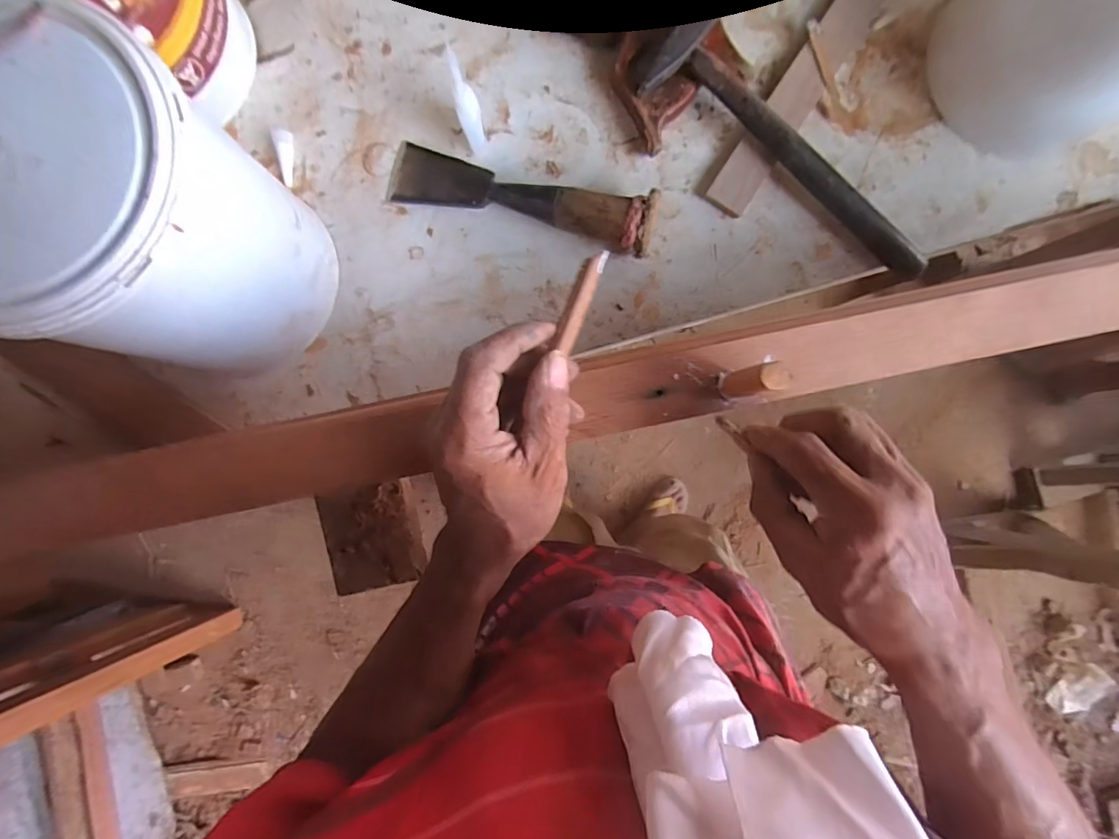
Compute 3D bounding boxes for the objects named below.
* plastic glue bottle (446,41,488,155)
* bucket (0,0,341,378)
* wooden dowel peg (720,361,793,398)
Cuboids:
[{"bbox_3d":[-0.075,-0.253,0.398,0.017,0.098,0.010,-20,70,-4],"label":"plastic glue bottle"},{"bbox_3d":[-0.282,-0.130,0.342,0.164,0.200,0.163,0,89,0],"label":"bucket"},{"bbox_3d":[0.110,-0.022,0.284,0.014,0.071,0.016,-14,91,0],"label":"wooden dowel peg"}]

